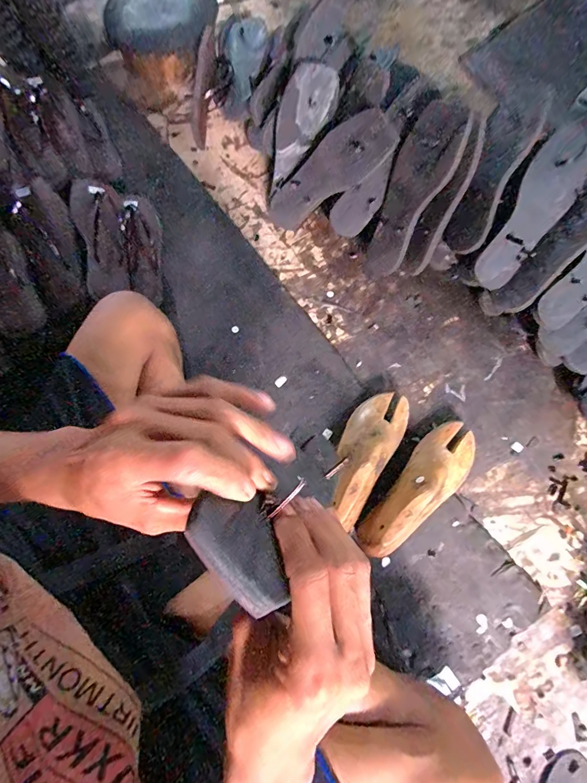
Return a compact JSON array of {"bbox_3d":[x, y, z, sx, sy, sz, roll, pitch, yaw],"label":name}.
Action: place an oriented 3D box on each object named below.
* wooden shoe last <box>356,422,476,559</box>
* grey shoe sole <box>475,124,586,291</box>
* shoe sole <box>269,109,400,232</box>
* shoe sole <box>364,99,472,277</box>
[{"bbox_3d":[0.186,0.138,0.525,0.079,0.084,0.231,40,77,9],"label":"wooden shoe last"},{"bbox_3d":[0.357,-0.266,0.560,0.075,0.019,0.231,30,107,7],"label":"grey shoe sole"},{"bbox_3d":[0.052,-0.361,0.631,0.081,0.245,0.013,55,38,-17],"label":"shoe sole"},{"bbox_3d":[0.179,-0.298,0.584,0.077,0.248,0.028,28,37,6],"label":"shoe sole"}]

